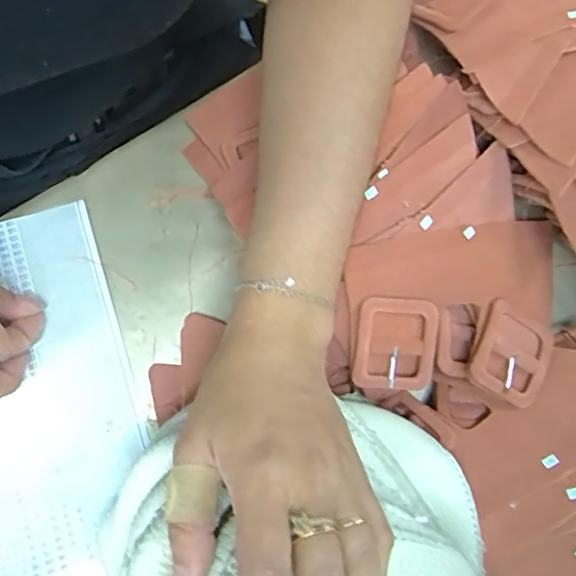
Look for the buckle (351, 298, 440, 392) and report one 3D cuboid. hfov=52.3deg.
[{"bbox_3d":[0.061,0.032,0.330,0.048,0.005,0.054,5,102,-10],"label":"buckle"}]

